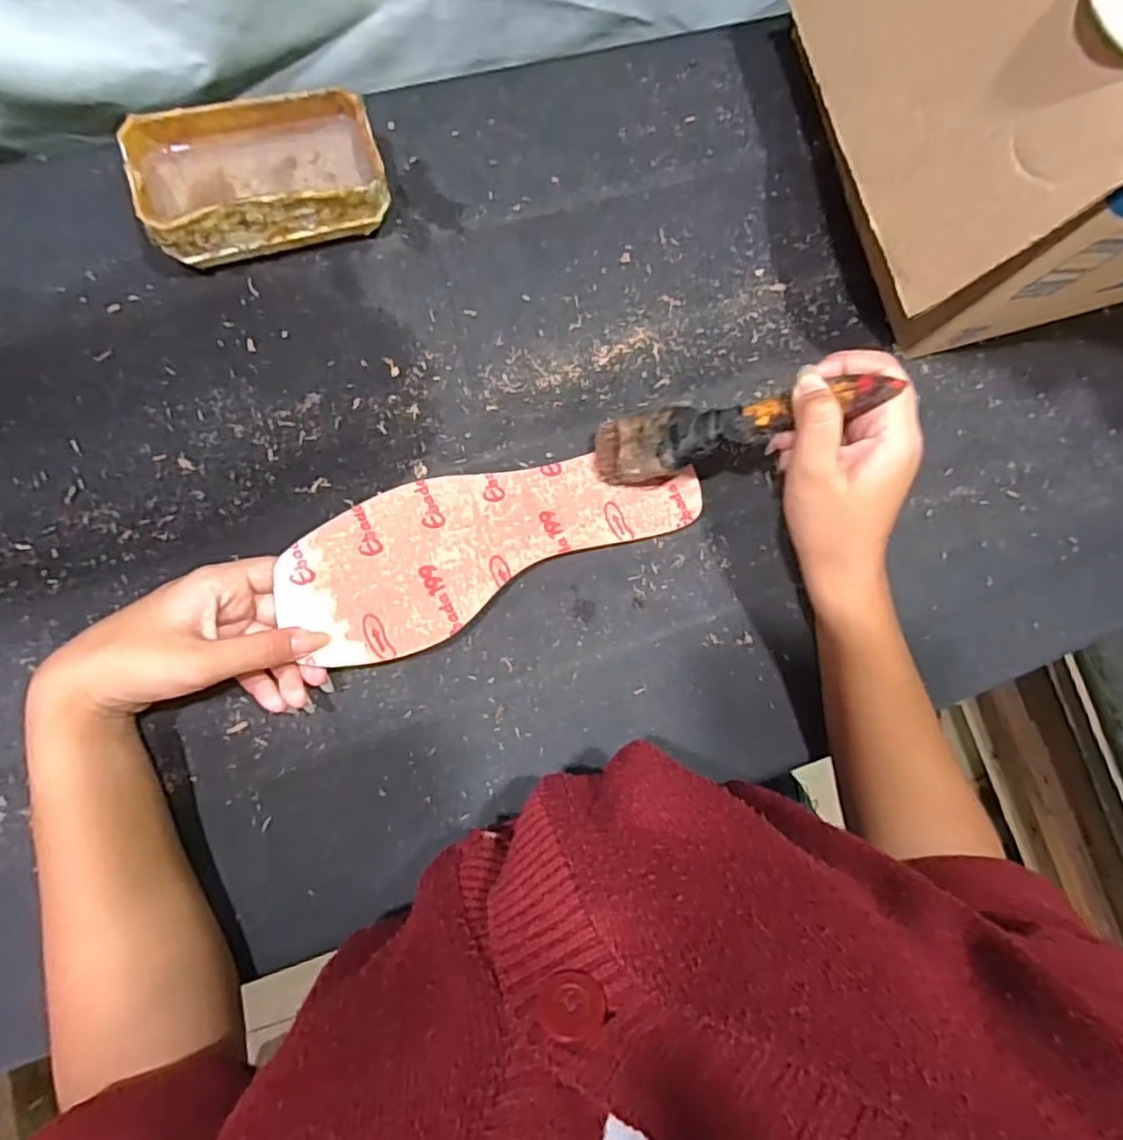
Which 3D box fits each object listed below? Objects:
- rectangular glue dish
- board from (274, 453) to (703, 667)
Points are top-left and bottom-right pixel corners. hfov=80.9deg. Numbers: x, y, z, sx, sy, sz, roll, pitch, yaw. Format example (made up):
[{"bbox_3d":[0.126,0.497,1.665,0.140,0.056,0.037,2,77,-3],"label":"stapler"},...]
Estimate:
[{"bbox_3d":[-0.163,-0.216,0.362,0.123,0.043,0.071,-19,86,-9],"label":"rectangular glue dish"},{"bbox_3d":[-0.036,-0.023,0.365,0.225,0.009,0.084,-25,86,-15],"label":"board"}]

